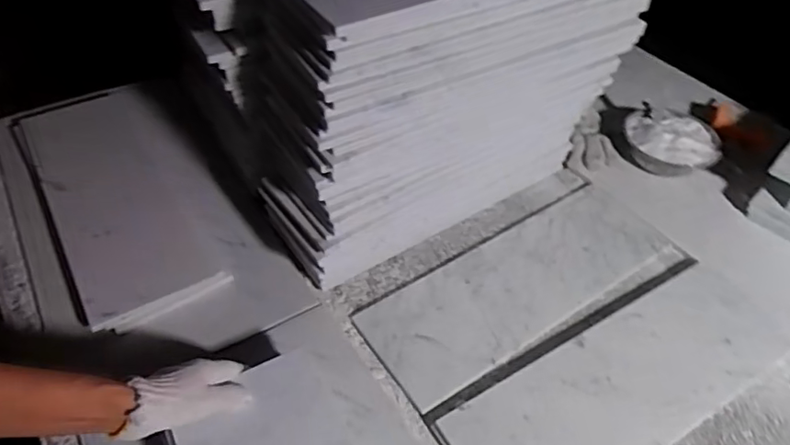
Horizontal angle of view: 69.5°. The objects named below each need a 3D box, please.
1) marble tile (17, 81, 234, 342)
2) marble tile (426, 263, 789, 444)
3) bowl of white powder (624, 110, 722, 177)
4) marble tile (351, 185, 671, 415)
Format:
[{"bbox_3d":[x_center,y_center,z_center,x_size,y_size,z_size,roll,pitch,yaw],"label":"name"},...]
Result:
[{"bbox_3d":[-0.409,-0.056,0.831,0.178,0.031,0.489,-24,52,-24],"label":"marble tile"},{"bbox_3d":[0.271,0.191,0.666,0.445,0.018,0.153,-22,51,-23],"label":"marble tile"},{"bbox_3d":[0.452,-0.132,0.945,0.146,0.043,0.138,12,47,8],"label":"bowl of white powder"},{"bbox_3d":[0.170,0.079,0.771,0.435,0.013,0.157,-26,53,-26],"label":"marble tile"}]

